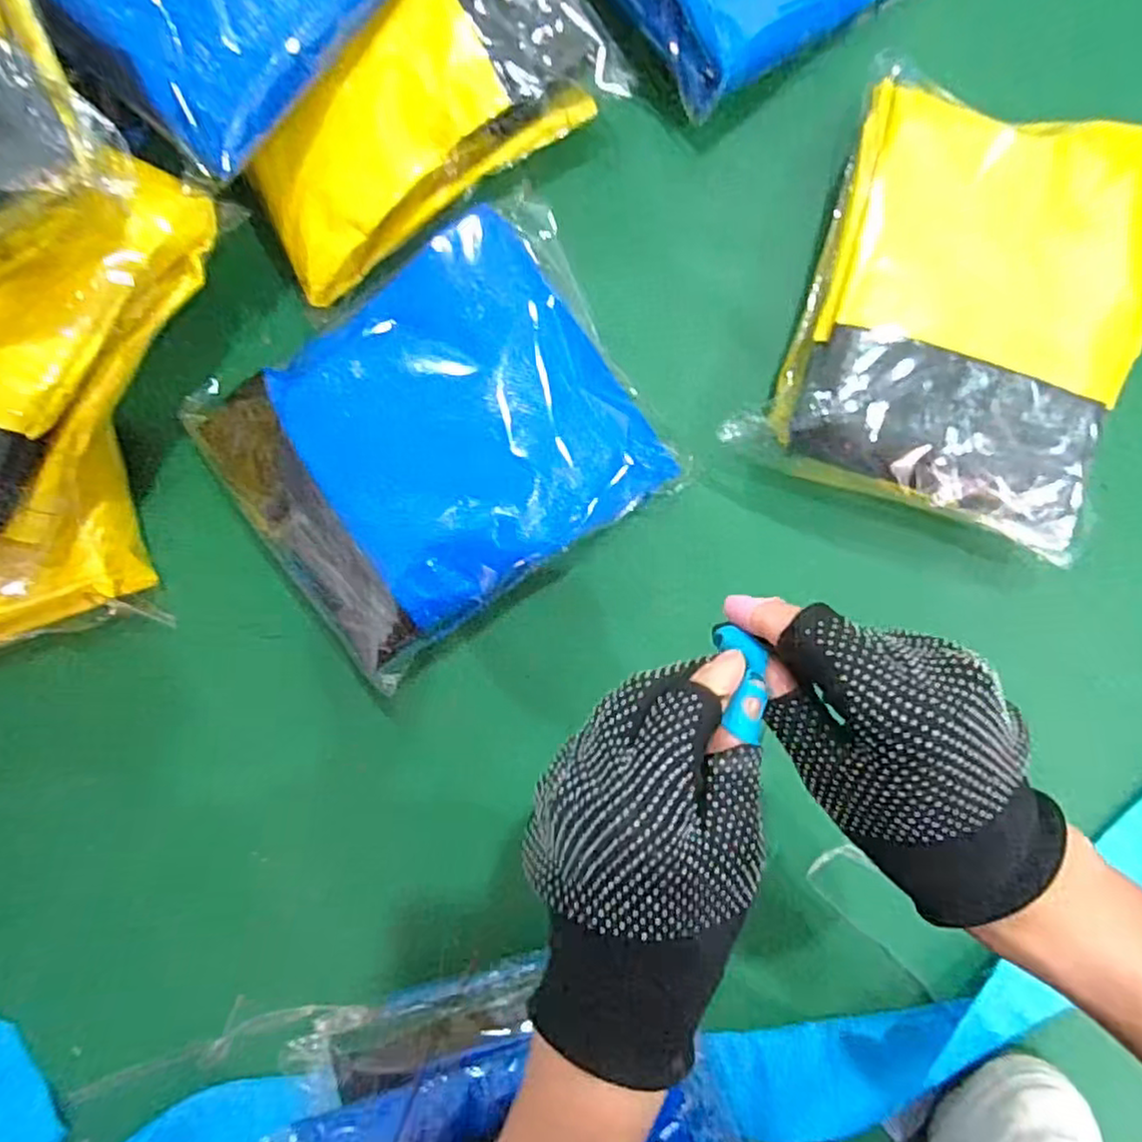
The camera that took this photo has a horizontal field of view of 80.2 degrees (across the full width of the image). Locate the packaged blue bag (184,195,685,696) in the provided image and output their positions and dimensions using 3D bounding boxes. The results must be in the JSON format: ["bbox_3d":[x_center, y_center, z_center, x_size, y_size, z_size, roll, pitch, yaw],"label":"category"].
[{"bbox_3d":[-0.083,-0.092,0.441,0.262,0.056,0.221,-36,88,3],"label":"packaged blue bag"}]

